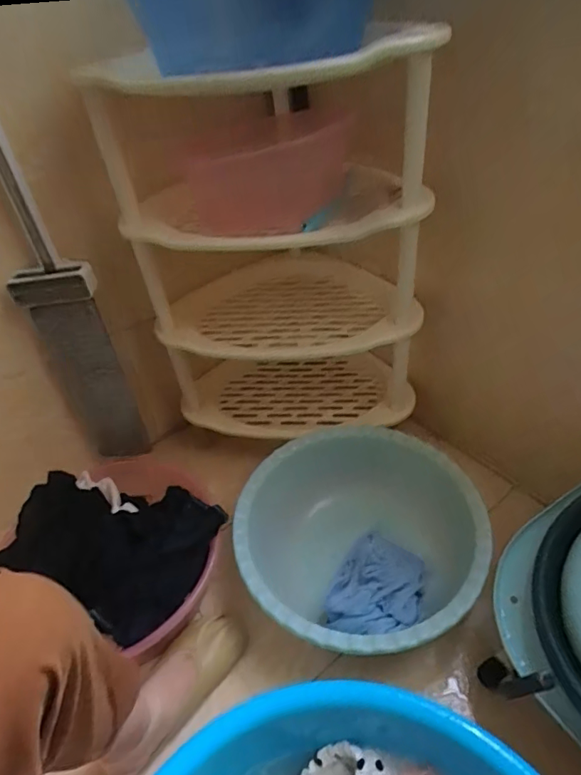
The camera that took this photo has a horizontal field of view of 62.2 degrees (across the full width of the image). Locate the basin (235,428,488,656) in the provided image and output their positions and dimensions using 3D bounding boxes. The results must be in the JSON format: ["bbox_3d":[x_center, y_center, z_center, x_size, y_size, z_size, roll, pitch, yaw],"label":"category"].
[{"bbox_3d":[0.107,0.239,0.774,0.362,0.110,0.373,-4,40,4],"label":"basin"}]

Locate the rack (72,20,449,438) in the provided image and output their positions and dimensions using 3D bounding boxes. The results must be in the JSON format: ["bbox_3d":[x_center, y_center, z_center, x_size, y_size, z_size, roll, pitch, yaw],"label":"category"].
[{"bbox_3d":[-0.035,-0.212,0.851,0.428,0.623,0.362,-14,40,-8],"label":"rack"}]

